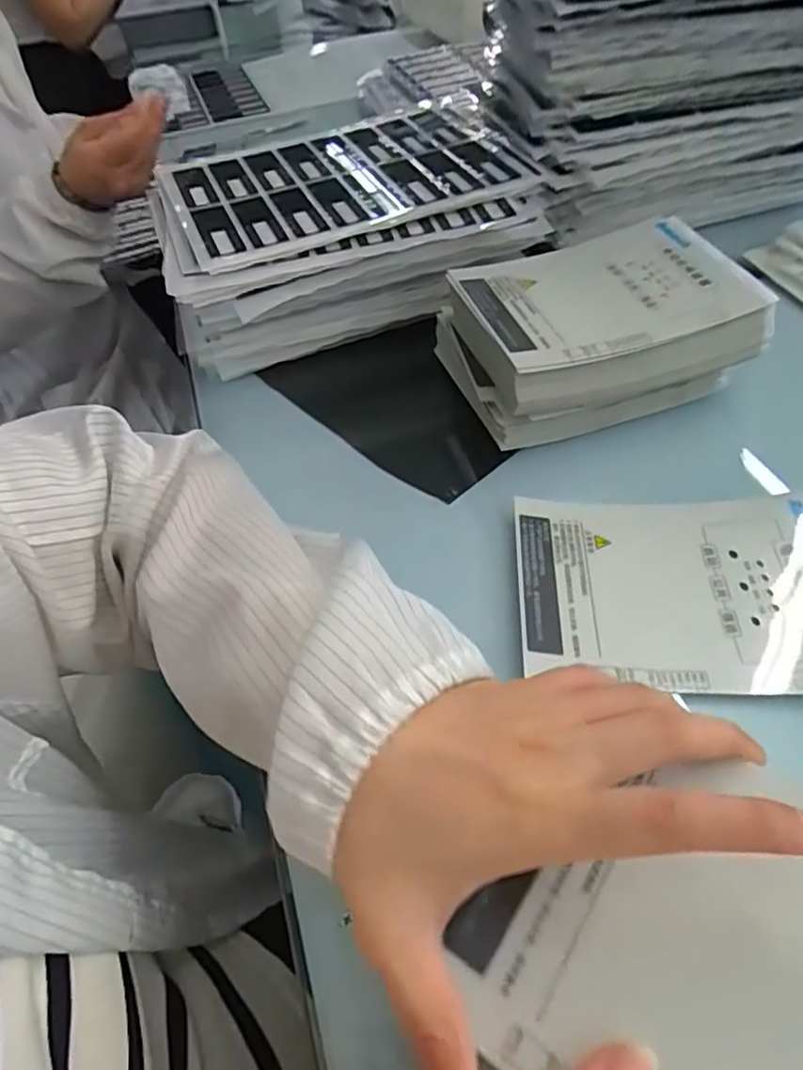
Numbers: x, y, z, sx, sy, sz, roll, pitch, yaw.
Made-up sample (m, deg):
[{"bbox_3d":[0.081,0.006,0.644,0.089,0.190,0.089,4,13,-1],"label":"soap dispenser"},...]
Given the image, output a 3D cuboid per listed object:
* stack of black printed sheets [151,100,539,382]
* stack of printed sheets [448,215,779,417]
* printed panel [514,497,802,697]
[{"bbox_3d":[-0.047,-0.262,0.562,0.305,0.108,0.212,-15,52,-6],"label":"stack of black printed sheets"},{"bbox_3d":[0.137,-0.156,0.461,0.195,0.063,0.146,-15,52,-6],"label":"stack of printed sheets"},{"bbox_3d":[0.164,0.030,0.359,0.187,0.013,0.122,1,52,7],"label":"printed panel"}]

